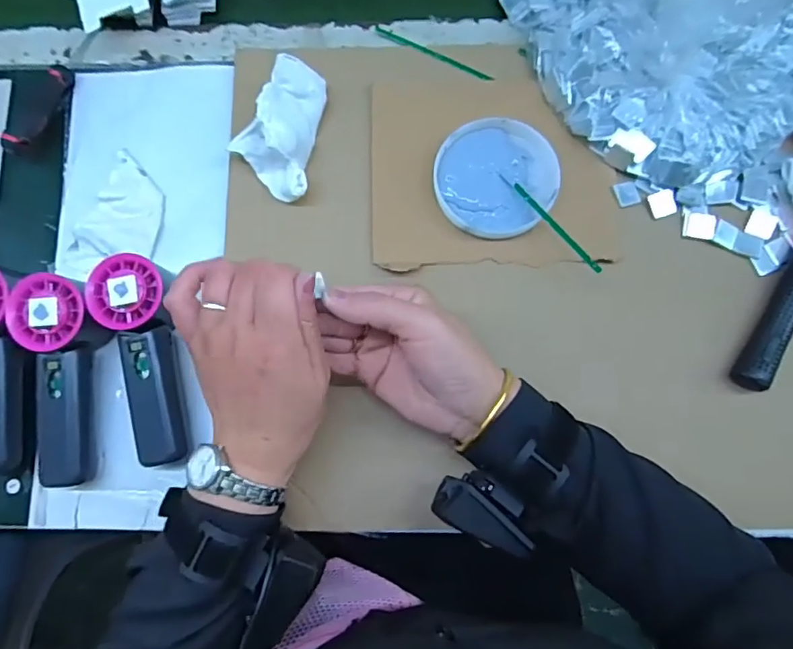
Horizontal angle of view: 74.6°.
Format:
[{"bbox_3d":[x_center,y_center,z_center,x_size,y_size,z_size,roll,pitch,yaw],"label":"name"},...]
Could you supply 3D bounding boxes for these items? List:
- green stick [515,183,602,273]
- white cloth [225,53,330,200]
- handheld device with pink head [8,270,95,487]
[{"bbox_3d":[0.125,-0.076,0.407,0.006,0.008,0.102,-32,62,-3],"label":"green stick"},{"bbox_3d":[-0.100,-0.164,0.431,0.065,0.043,0.114,9,79,4],"label":"white cloth"},{"bbox_3d":[-0.250,0.043,0.394,0.054,0.055,0.153,-6,79,1],"label":"handheld device with pink head"}]

